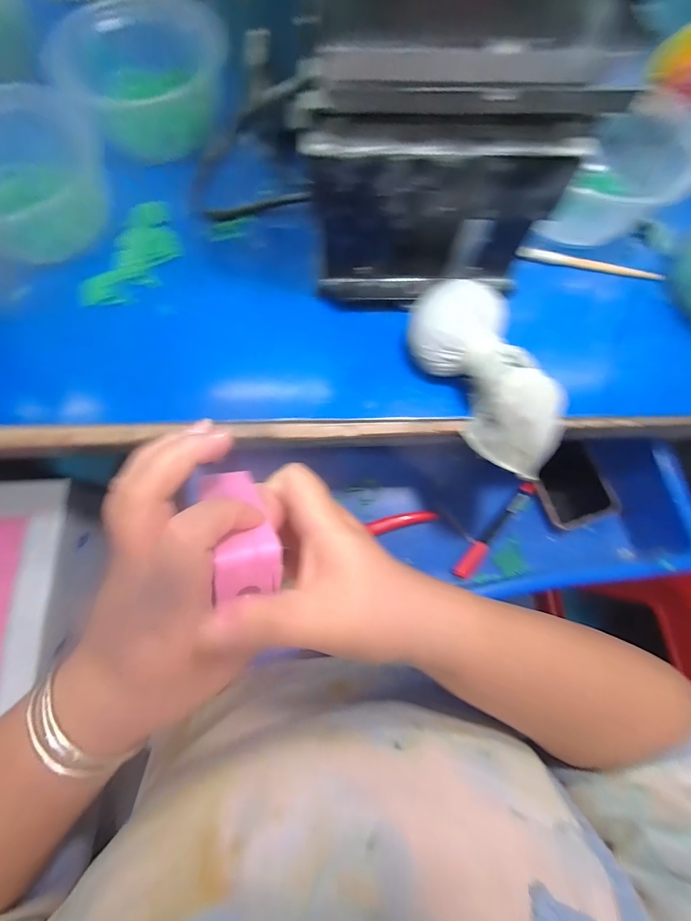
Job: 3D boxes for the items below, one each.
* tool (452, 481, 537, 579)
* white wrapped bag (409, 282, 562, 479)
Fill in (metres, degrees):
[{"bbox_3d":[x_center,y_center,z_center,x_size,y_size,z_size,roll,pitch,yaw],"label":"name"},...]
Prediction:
[{"bbox_3d":[0.156,0.072,0.368,0.016,0.012,0.123,42,78,10],"label":"tool"},{"bbox_3d":[0.099,-0.058,0.250,0.058,0.046,0.139,-31,77,-9],"label":"white wrapped bag"}]

